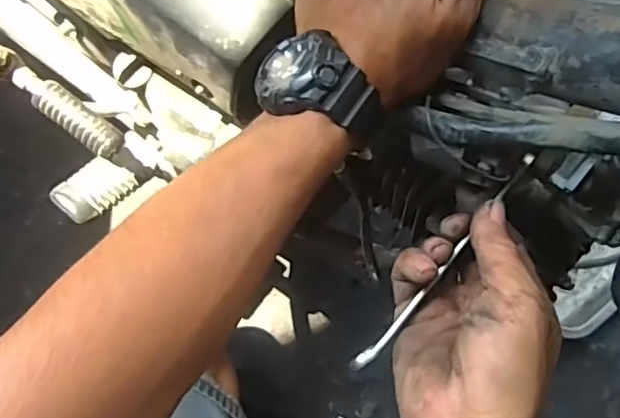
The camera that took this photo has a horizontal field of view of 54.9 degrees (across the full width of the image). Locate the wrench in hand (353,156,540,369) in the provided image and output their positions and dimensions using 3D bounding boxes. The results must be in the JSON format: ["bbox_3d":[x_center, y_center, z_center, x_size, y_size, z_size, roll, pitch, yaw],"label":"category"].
[{"bbox_3d":[0.075,0.026,0.327,0.008,0.005,0.158,40,77,9],"label":"wrench in hand"}]

